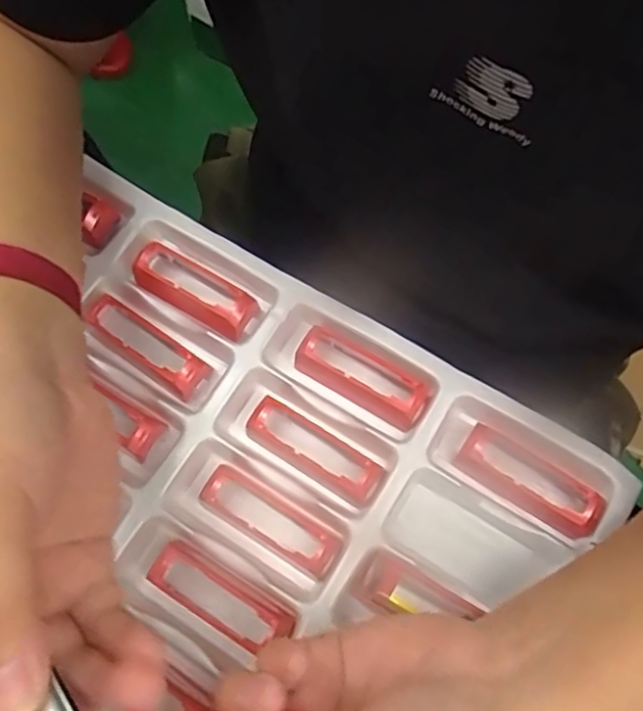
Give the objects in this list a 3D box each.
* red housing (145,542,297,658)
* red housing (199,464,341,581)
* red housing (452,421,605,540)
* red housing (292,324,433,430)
[{"bbox_3d":[-0.054,0.128,0.343,0.078,0.010,0.025,31,75,11],"label":"red housing"},{"bbox_3d":[-0.028,0.089,0.351,0.080,0.014,0.024,31,75,10],"label":"red housing"},{"bbox_3d":[0.115,0.069,0.362,0.079,0.023,0.028,33,76,11],"label":"red housing"},{"bbox_3d":[0.024,0.012,0.383,0.079,0.019,0.029,30,75,10],"label":"red housing"}]

